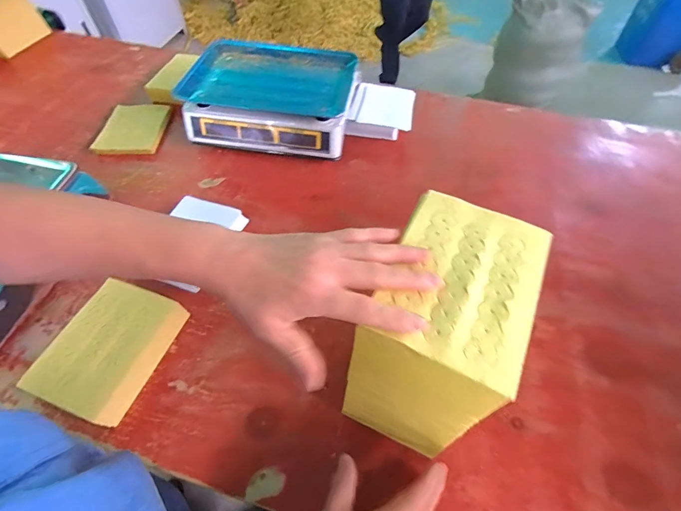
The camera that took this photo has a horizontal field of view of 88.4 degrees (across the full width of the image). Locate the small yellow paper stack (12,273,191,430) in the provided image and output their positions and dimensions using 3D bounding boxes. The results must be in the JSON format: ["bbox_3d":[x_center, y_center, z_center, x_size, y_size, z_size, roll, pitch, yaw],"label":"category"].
[{"bbox_3d":[-0.302,0.123,0.465,0.115,0.054,0.159,16,56,11],"label":"small yellow paper stack"}]

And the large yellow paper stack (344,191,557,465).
[{"bbox_3d":[0.096,0.078,0.363,0.113,0.198,0.175,23,58,15],"label":"large yellow paper stack"}]

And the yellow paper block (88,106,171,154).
[{"bbox_3d":[-0.450,-0.278,0.760,0.130,0.014,0.153,-6,55,-5],"label":"yellow paper block"}]

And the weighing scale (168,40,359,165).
[{"bbox_3d":[-0.146,-0.348,0.783,0.342,0.112,0.280,8,57,6],"label":"weighing scale"}]

